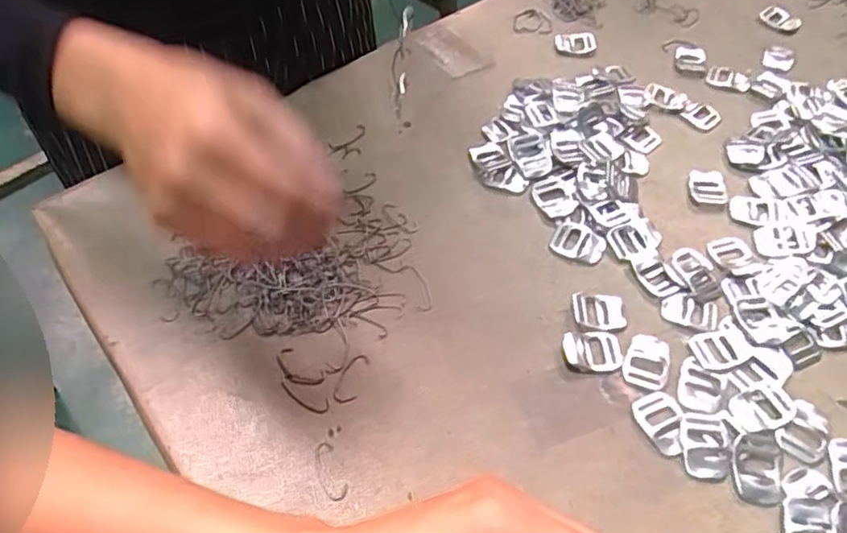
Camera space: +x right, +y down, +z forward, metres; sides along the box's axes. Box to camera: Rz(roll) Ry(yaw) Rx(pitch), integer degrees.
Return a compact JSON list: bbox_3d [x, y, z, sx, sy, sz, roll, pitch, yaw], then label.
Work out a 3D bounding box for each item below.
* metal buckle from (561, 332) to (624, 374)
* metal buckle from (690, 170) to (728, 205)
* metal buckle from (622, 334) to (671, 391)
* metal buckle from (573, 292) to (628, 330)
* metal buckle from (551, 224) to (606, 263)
[{"bbox_3d":[0.112,0.056,0.414,0.038,0.004,0.028,-4,53,-4],"label":"metal buckle"},{"bbox_3d":[0.228,-0.064,0.503,0.027,0.004,0.033,4,53,2],"label":"metal buckle"},{"bbox_3d":[0.147,0.061,0.410,0.027,0.004,0.038,18,54,12],"label":"metal buckle"},{"bbox_3d":[0.121,0.031,0.432,0.035,0.007,0.027,1,53,-1],"label":"metal buckle"},{"bbox_3d":[0.116,-0.018,0.468,0.039,0.006,0.027,22,55,15],"label":"metal buckle"}]

